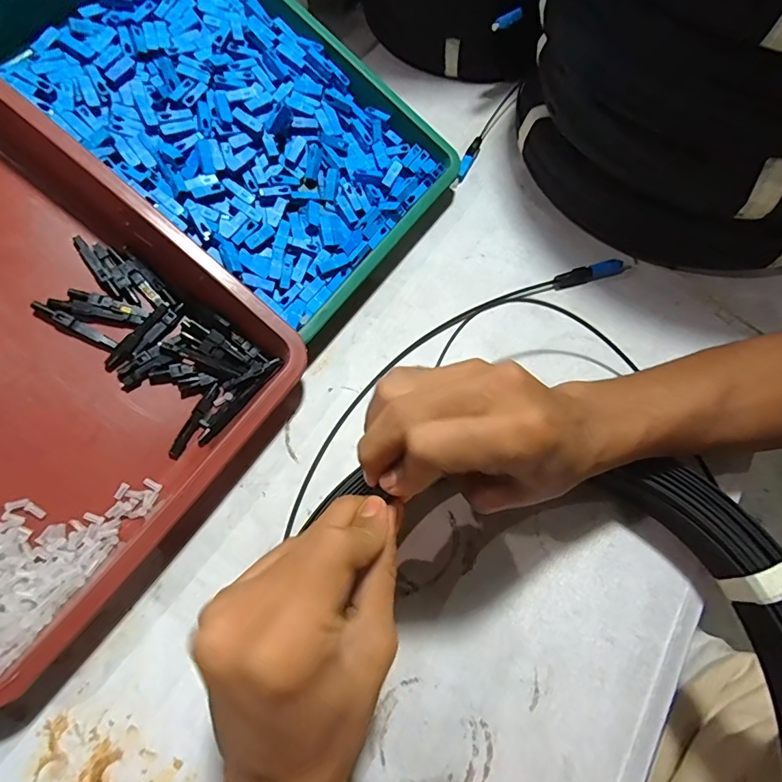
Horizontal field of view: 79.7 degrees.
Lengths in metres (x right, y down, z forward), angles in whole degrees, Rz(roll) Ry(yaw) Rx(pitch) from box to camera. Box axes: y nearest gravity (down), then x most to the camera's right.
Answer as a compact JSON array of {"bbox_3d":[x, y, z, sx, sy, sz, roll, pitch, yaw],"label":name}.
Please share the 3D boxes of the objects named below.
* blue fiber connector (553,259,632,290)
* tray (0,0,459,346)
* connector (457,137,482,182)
[{"bbox_3d":[0.167,-0.098,0.389,0.067,0.007,0.014,-17,66,-8],"label":"blue fiber connector"},{"bbox_3d":[-0.122,-0.223,0.371,0.329,0.033,0.212,41,71,-6],"label":"tray"},{"bbox_3d":[0.075,-0.222,0.447,0.011,0.011,0.053,19,66,9],"label":"connector"}]

